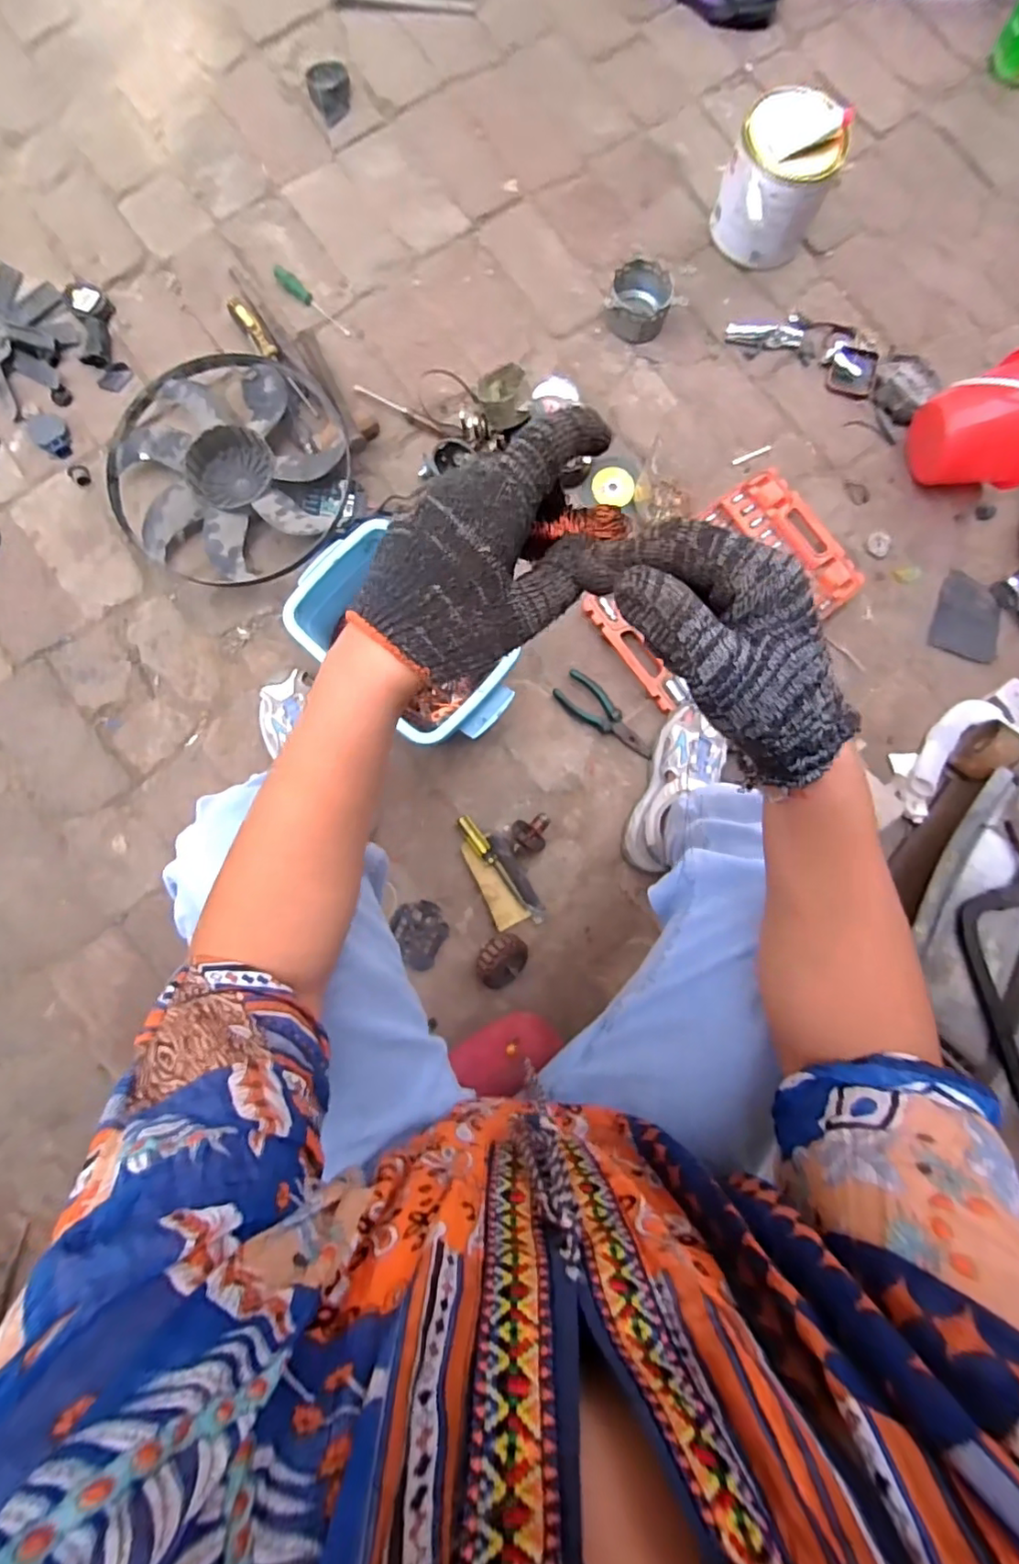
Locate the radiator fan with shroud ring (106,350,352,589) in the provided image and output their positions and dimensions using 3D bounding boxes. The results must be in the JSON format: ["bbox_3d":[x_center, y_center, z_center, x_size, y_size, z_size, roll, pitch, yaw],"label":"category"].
[{"bbox_3d":[-0.425,-0.481,0.874,0.358,0.048,0.365,4,85,-3],"label":"radiator fan with shroud ring"}]

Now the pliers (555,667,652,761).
[{"bbox_3d":[0.147,-0.096,0.883,0.173,0.011,0.056,43,84,1],"label":"pliers"}]

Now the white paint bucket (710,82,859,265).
[{"bbox_3d":[0.411,-0.923,0.901,0.155,0.167,0.149,0,85,-3],"label":"white paint bucket"}]

